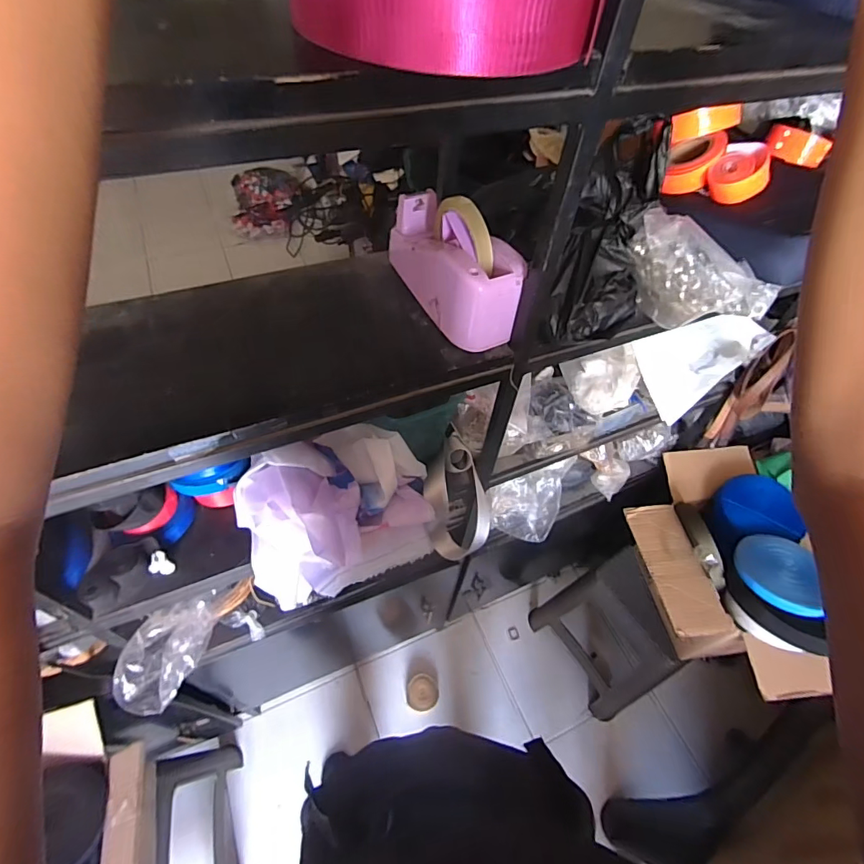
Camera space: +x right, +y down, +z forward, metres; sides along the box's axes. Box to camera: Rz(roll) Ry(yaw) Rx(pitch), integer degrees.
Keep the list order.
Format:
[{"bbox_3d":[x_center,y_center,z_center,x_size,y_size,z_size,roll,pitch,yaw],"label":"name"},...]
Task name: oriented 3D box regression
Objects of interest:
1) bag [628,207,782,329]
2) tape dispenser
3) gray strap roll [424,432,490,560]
[{"bbox_3d":[0.288,-0.174,0.527,0.139,0.120,0.038,31,57,18],"label":"bag"},{"bbox_3d":[0.023,-0.197,0.521,0.075,0.115,0.187,-20,57,-18],"label":"tape dispenser"},{"bbox_3d":[0.032,0.106,0.733,0.100,0.076,0.191,-17,86,-11],"label":"gray strap roll"}]

